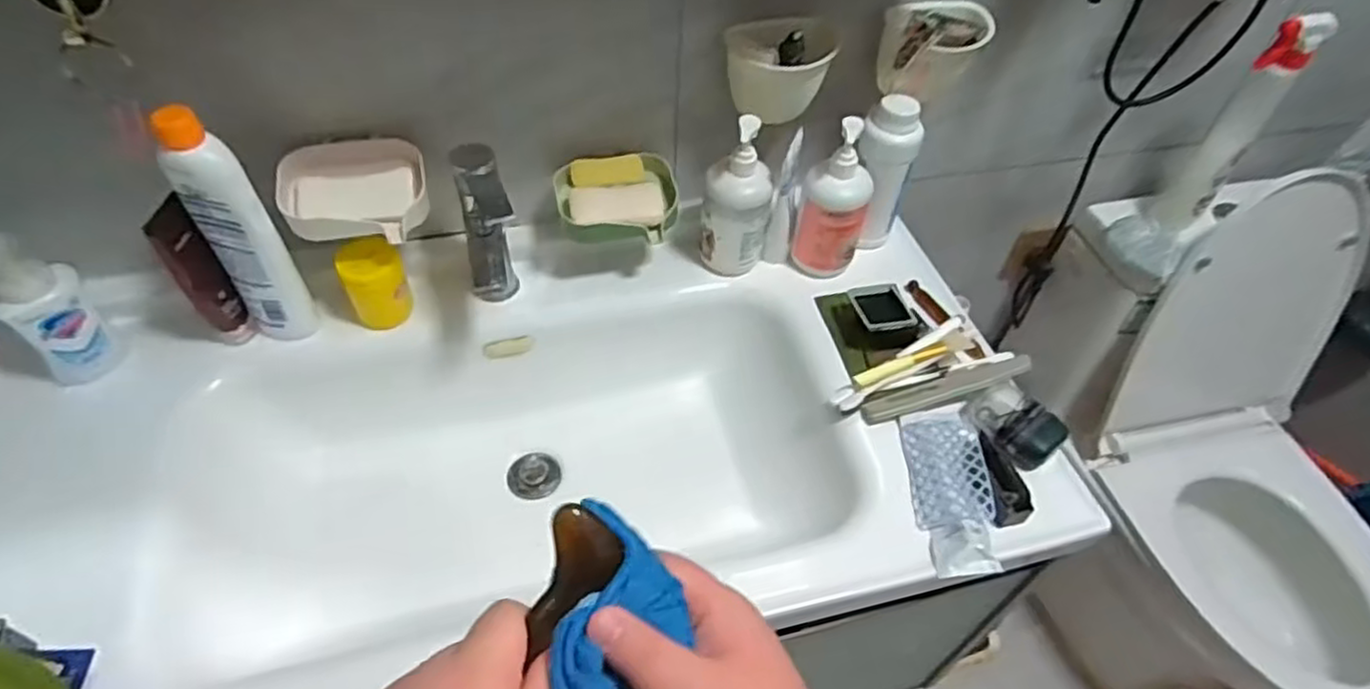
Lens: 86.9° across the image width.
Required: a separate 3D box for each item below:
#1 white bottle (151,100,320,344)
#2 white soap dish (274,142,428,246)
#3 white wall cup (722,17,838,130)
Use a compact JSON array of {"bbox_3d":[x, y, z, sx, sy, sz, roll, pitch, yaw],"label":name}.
[{"bbox_3d":[-0.410,-0.101,0.667,0.057,0.248,0.047,-31,58,-27],"label":"white bottle"},{"bbox_3d":[-0.315,-0.146,0.691,0.131,0.049,0.094,-8,50,-11],"label":"white soap dish"},{"bbox_3d":[0.094,-0.279,0.734,0.108,0.092,0.076,10,49,5],"label":"white wall cup"}]

